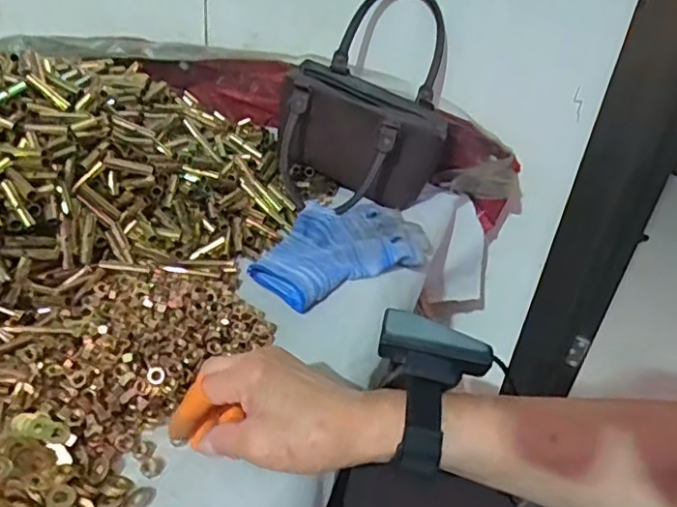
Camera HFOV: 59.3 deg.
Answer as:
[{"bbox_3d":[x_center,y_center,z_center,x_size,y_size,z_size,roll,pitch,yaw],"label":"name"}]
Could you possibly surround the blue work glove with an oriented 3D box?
[{"bbox_3d":[0.010,-0.010,0.577,0.180,0.042,0.081,-17,42,-31],"label":"blue work glove"}]

